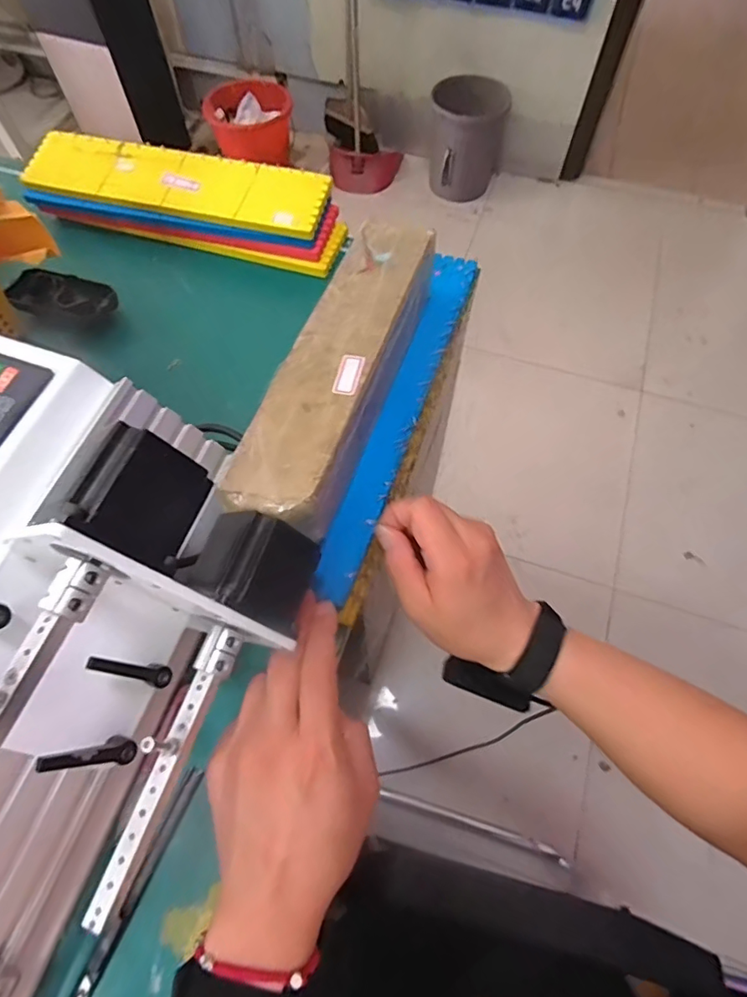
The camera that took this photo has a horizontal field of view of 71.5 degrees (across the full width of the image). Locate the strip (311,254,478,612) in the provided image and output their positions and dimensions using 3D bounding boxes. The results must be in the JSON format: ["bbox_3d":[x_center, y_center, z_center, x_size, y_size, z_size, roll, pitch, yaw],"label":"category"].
[{"bbox_3d":[0.025,-0.082,0.417,0.034,0.014,0.343,18,63,8],"label":"strip"}]

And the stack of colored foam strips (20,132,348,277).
[{"bbox_3d":[-0.212,-0.349,0.607,0.362,0.067,0.102,15,64,7],"label":"stack of colored foam strips"}]

